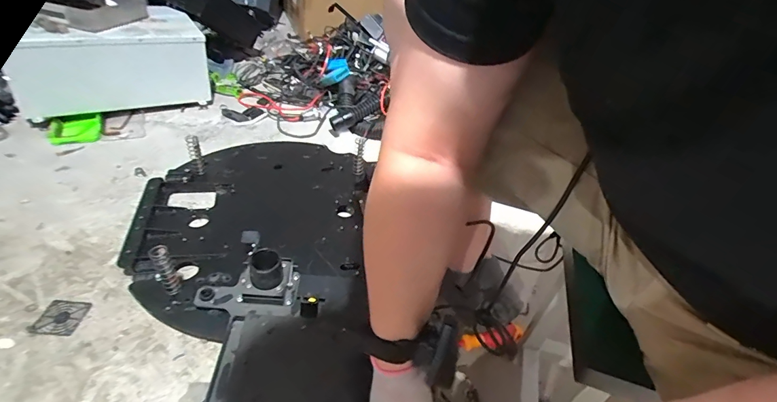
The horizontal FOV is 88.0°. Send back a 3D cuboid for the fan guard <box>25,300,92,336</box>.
[{"bbox_3d":[-0.513,0.181,0.630,0.063,0.004,0.062,8,38,-4],"label":"fan guard"}]

